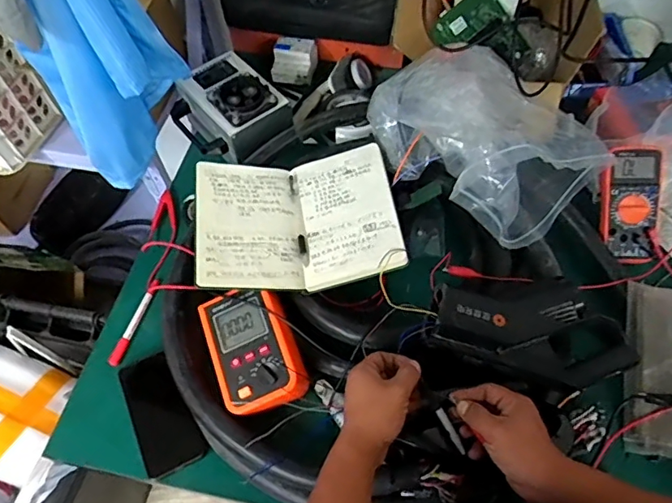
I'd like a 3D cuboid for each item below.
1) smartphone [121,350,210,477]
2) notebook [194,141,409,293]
[{"bbox_3d":[-0.235,0.214,0.691,0.076,0.014,0.163,-25,60,-13],"label":"smartphone"},{"bbox_3d":[-0.054,-0.051,0.727,0.274,0.044,0.215,-7,58,-2],"label":"notebook"}]

